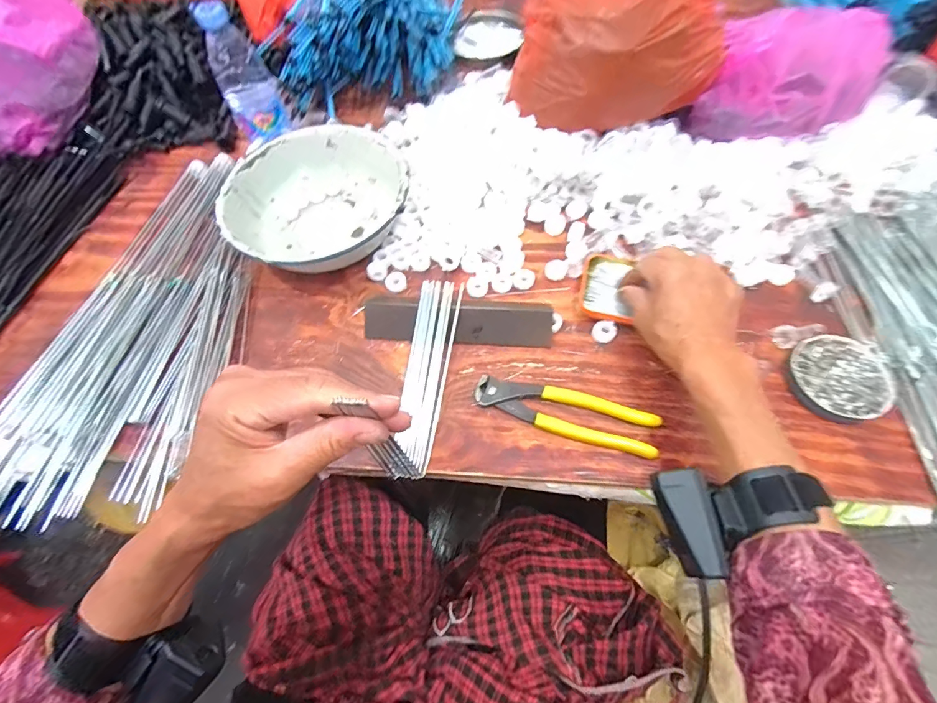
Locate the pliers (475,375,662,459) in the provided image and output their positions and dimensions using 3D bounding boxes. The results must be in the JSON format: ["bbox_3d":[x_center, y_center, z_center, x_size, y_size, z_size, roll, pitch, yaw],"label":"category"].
[{"bbox_3d":[0.090,0.056,0.394,0.165,0.013,0.043,14,64,11],"label":"pliers"}]

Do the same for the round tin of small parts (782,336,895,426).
[{"bbox_3d":[0.344,0.022,0.390,0.090,0.013,0.080,-28,64,-11],"label":"round tin of small parts"}]

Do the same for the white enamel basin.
[{"bbox_3d":[-0.179,-0.180,0.499,0.200,0.055,0.185,-40,67,-16],"label":"white enamel basin"}]

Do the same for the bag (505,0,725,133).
[{"bbox_3d":[0.169,-0.351,0.489,0.236,0.150,0.128,9,63,8],"label":"bag"}]

